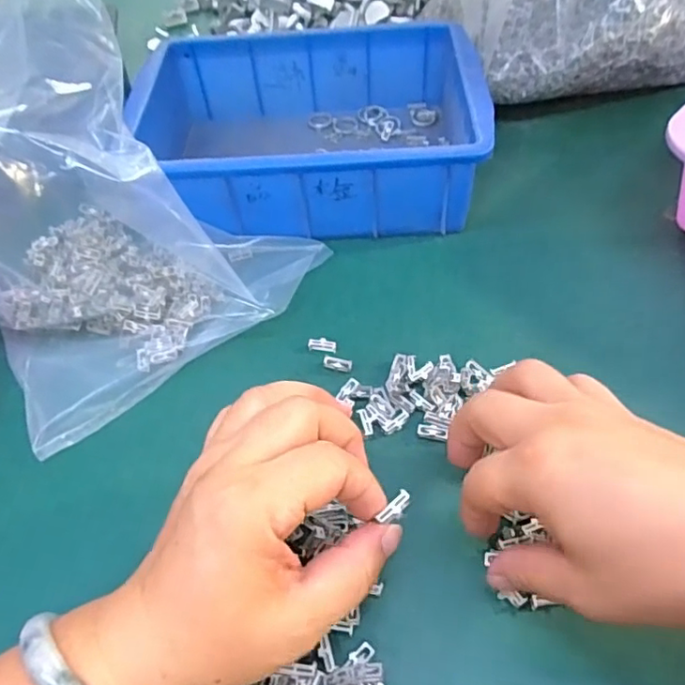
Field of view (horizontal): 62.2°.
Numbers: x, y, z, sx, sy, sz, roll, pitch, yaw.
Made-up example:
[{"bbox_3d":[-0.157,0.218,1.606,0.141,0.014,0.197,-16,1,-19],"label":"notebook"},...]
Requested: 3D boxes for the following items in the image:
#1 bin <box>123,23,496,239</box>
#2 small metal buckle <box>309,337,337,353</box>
[{"bbox_3d":[-0.025,-0.160,0.424,0.234,0.075,0.173,-2,53,1],"label":"bin"},{"bbox_3d":[-0.012,0.002,0.344,0.016,0.006,0.007,6,53,5],"label":"small metal buckle"}]

